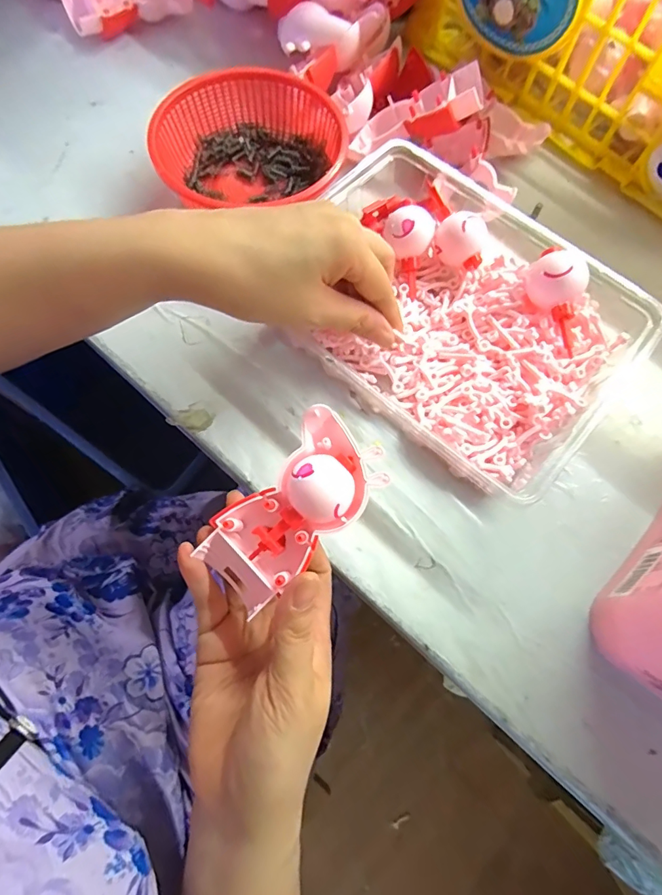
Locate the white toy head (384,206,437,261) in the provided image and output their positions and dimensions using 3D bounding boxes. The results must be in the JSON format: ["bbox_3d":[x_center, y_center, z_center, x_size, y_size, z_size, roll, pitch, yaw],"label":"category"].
[{"bbox_3d":[0.053,-0.146,0.306,0.033,0.026,0.031,13,71,2],"label":"white toy head"}]

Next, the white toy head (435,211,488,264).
[{"bbox_3d":[0.089,-0.143,0.303,0.032,0.024,0.026,22,72,5],"label":"white toy head"}]

